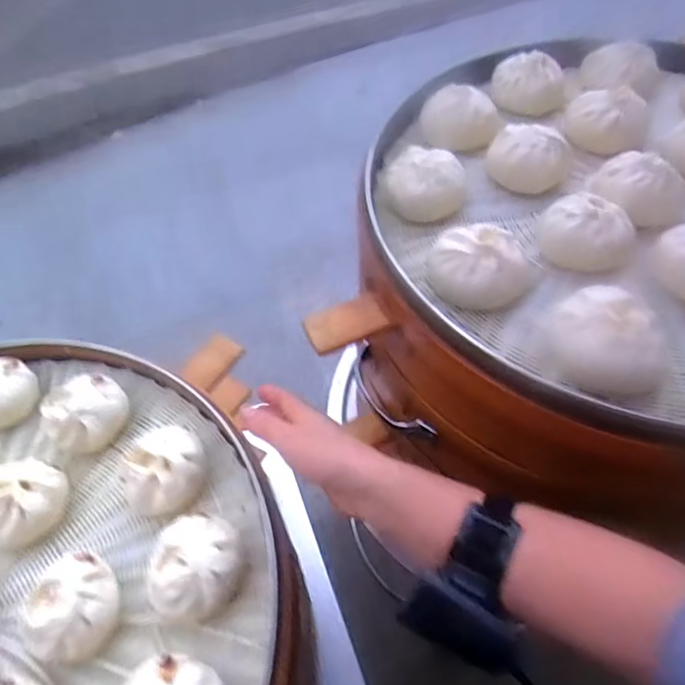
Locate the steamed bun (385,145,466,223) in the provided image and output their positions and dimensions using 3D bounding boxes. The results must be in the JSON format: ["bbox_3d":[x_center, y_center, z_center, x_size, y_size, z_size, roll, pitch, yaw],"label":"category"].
[{"bbox_3d":[0.076,-0.145,0.466,0.071,0.032,0.073,2,58,-3],"label":"steamed bun"}]

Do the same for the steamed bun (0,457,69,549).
[{"bbox_3d":[-0.258,0.130,0.417,0.056,0.035,0.064,13,57,9],"label":"steamed bun"}]

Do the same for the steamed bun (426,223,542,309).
[{"bbox_3d":[0.105,-0.058,0.402,0.089,0.037,0.069,12,56,8],"label":"steamed bun"}]

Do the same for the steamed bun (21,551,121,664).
[{"bbox_3d":[-0.197,0.191,0.374,0.063,0.040,0.068,19,58,13],"label":"steamed bun"}]

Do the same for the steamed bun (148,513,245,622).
[{"bbox_3d":[-0.110,0.169,0.388,0.067,0.041,0.070,0,55,0],"label":"steamed bun"}]

